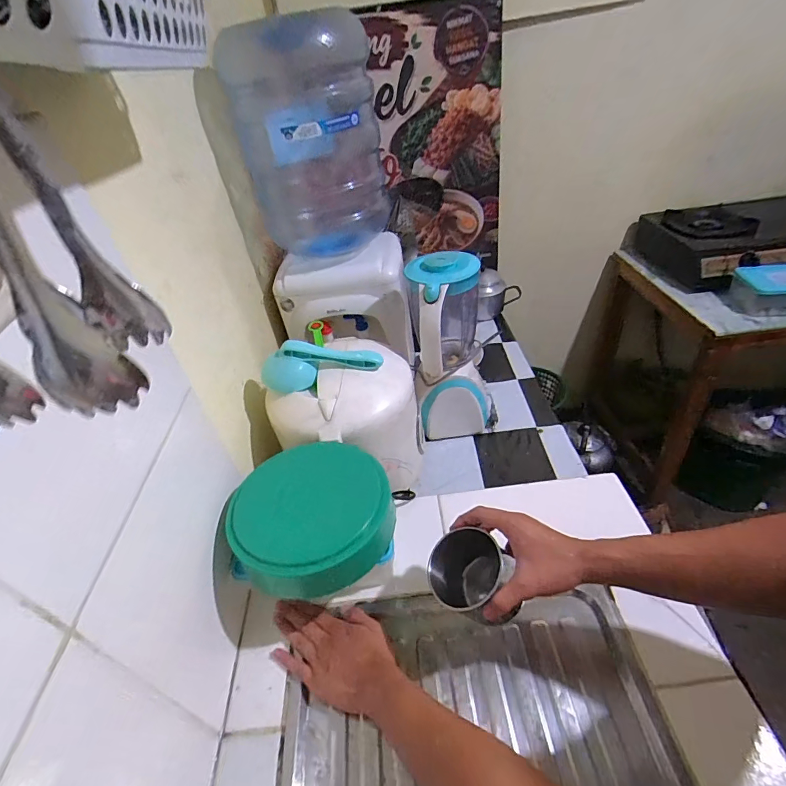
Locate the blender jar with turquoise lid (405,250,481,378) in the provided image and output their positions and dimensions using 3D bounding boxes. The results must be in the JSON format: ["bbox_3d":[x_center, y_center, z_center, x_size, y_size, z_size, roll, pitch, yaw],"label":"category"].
[{"bbox_3d":[0.100,-0.139,0.799,0.125,0.213,0.118,-5,39,4],"label":"blender jar with turquoise lid"}]

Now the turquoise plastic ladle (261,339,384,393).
[{"bbox_3d":[-0.119,-0.051,0.701,0.198,0.062,0.044,-11,39,-3],"label":"turquoise plastic ladle"}]

